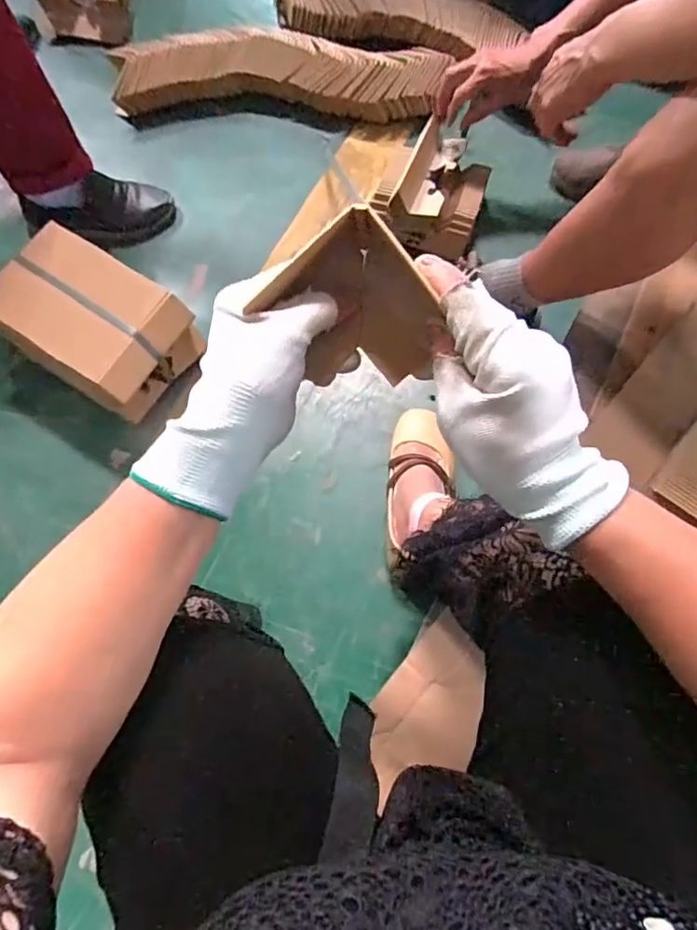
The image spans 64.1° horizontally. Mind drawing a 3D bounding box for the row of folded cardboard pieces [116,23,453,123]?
[{"bbox_3d":[-0.117,-0.724,1.023,0.617,0.081,0.163,1,69,2],"label":"row of folded cardboard pieces"}]

